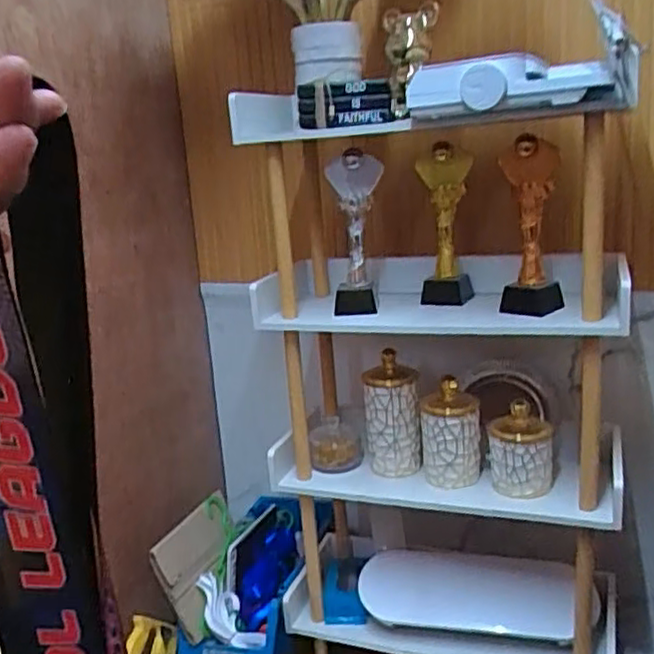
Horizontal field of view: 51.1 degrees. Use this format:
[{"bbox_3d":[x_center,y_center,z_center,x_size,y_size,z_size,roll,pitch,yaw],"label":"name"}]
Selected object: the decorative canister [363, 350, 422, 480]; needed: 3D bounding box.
[{"bbox_3d":[0.120,0.153,1.256,0.097,0.221,0.086,-4,14,5],"label":"decorative canister"}]

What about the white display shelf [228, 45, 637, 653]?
[{"bbox_3d":[0.195,0.087,1.234,0.624,0.999,0.286,1,15,23],"label":"white display shelf"}]

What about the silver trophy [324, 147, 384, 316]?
[{"bbox_3d":[0.052,-0.165,1.190,0.091,0.269,0.109,-4,14,5],"label":"silver trophy"}]

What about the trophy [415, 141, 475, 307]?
[{"bbox_3d":[0.217,-0.184,1.234,0.095,0.261,0.099,0,15,19],"label":"trophy"}]

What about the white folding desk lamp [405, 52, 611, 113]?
[{"bbox_3d":[0.254,-0.347,0.974,0.267,0.070,0.072,-5,14,0],"label":"white folding desk lamp"}]

